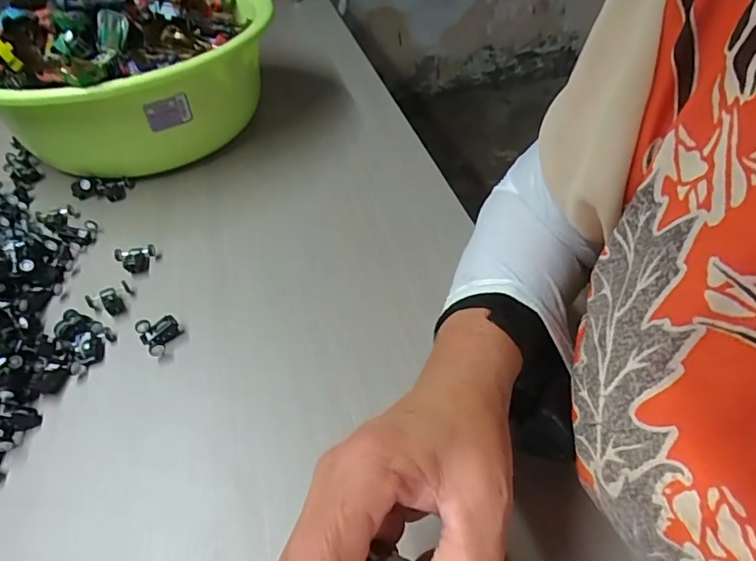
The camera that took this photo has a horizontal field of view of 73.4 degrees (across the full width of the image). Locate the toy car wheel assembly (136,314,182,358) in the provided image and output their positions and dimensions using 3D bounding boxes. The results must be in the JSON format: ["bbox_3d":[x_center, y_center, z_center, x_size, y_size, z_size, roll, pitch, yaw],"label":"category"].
[{"bbox_3d":[-0.161,0.039,0.375,0.027,0.016,0.033,-34,53,-28],"label":"toy car wheel assembly"}]

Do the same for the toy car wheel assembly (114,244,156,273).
[{"bbox_3d":[-0.209,-0.017,0.435,0.032,0.009,0.025,-9,45,-6],"label":"toy car wheel assembly"}]

